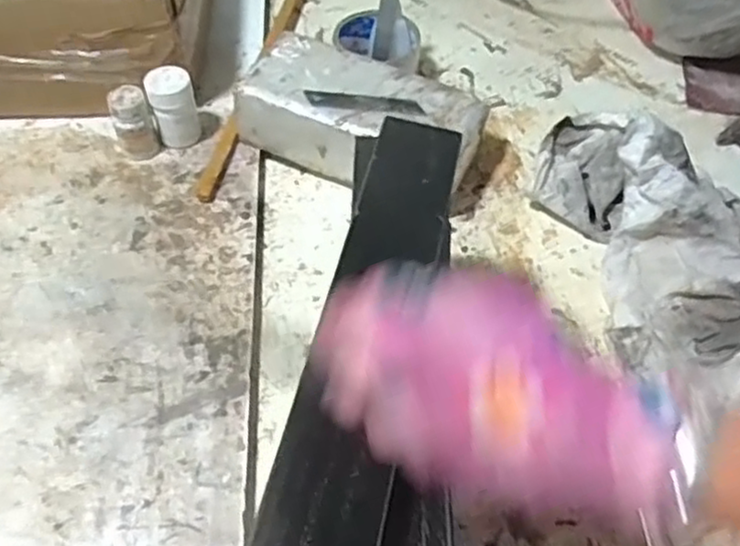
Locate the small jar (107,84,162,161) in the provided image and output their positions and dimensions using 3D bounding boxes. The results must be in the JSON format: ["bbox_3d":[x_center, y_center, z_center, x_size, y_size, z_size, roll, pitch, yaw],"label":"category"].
[{"bbox_3d":[-0.204,-0.130,0.620,0.033,0.063,0.026,-11,54,-11],"label":"small jar"}]

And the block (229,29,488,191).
[{"bbox_3d":[-0.008,-0.133,0.636,0.208,0.072,0.107,22,57,14],"label":"block"}]

